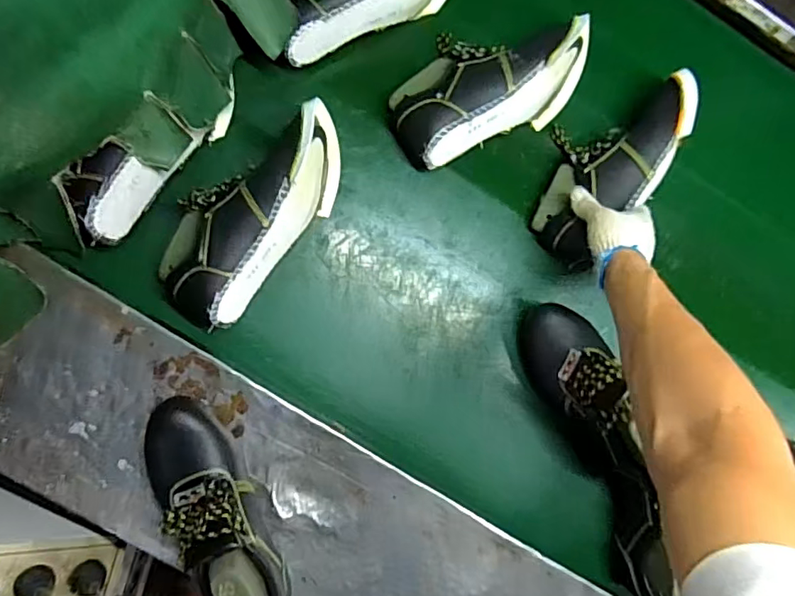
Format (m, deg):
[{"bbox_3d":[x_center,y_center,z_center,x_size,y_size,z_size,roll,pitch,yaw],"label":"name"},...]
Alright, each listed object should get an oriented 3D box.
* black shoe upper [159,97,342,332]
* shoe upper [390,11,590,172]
[{"bbox_3d":[-0.173,-0.103,0.647,0.131,0.089,0.301,40,83,-3],"label":"black shoe upper"},{"bbox_3d":[0.122,-0.282,0.696,0.275,0.091,0.145,-23,89,-8],"label":"shoe upper"}]

